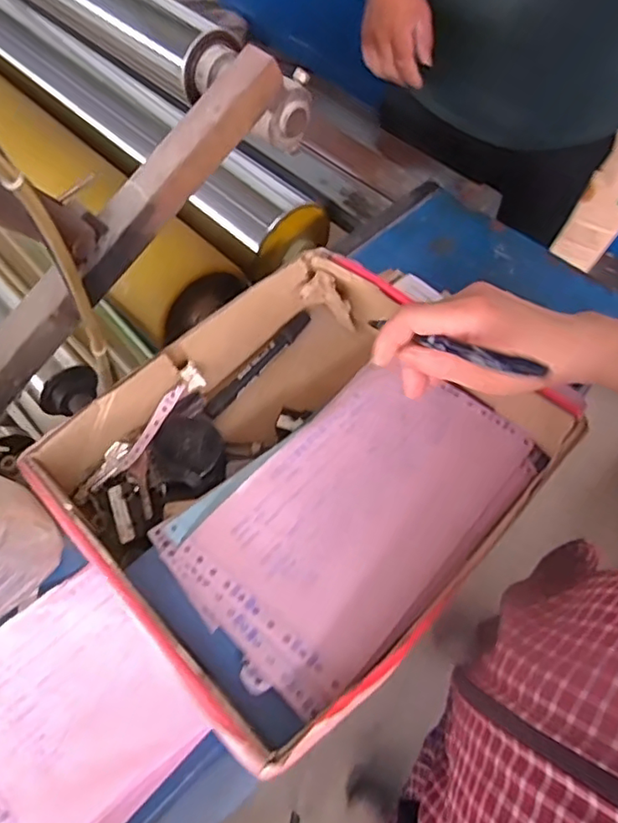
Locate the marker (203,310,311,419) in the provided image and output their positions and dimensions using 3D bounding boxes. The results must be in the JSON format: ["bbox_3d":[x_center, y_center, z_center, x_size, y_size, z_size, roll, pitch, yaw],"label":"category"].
[{"bbox_3d":[-0.043,-0.043,0.507,0.014,0.016,0.129,35,66,19],"label":"marker"}]

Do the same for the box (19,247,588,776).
[{"bbox_3d":[-0.004,0.032,0.431,0.283,0.082,0.327,37,67,21],"label":"box"}]

